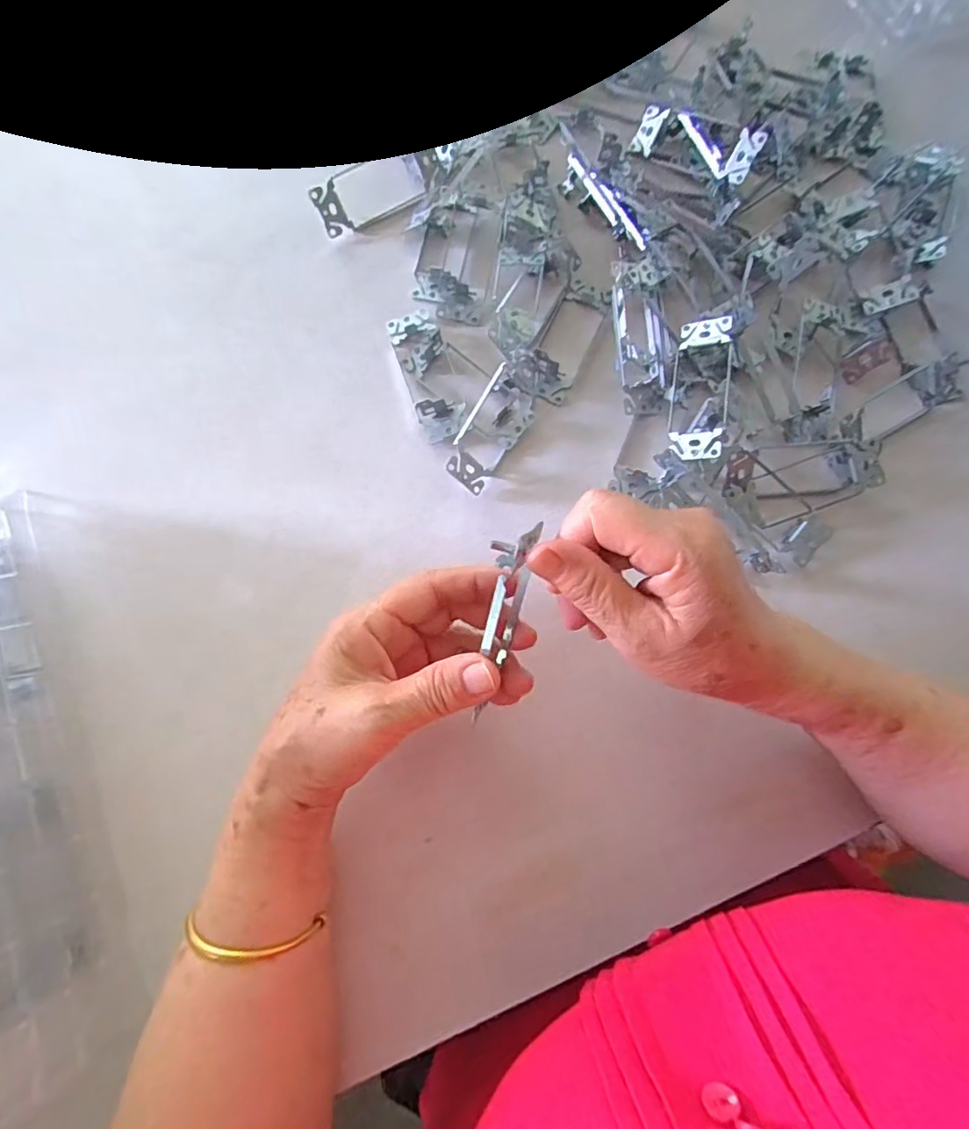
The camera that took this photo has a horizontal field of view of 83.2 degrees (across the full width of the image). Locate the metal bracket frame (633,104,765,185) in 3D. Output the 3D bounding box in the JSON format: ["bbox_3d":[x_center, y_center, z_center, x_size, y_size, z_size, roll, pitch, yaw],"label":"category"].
[{"bbox_3d":[0.168,-0.332,0.432,0.046,0.028,0.107,-36,60,-9],"label":"metal bracket frame"}]

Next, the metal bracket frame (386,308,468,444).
[{"bbox_3d":[-0.041,-0.140,0.389,0.034,0.020,0.104,-17,78,-5],"label":"metal bracket frame"}]

